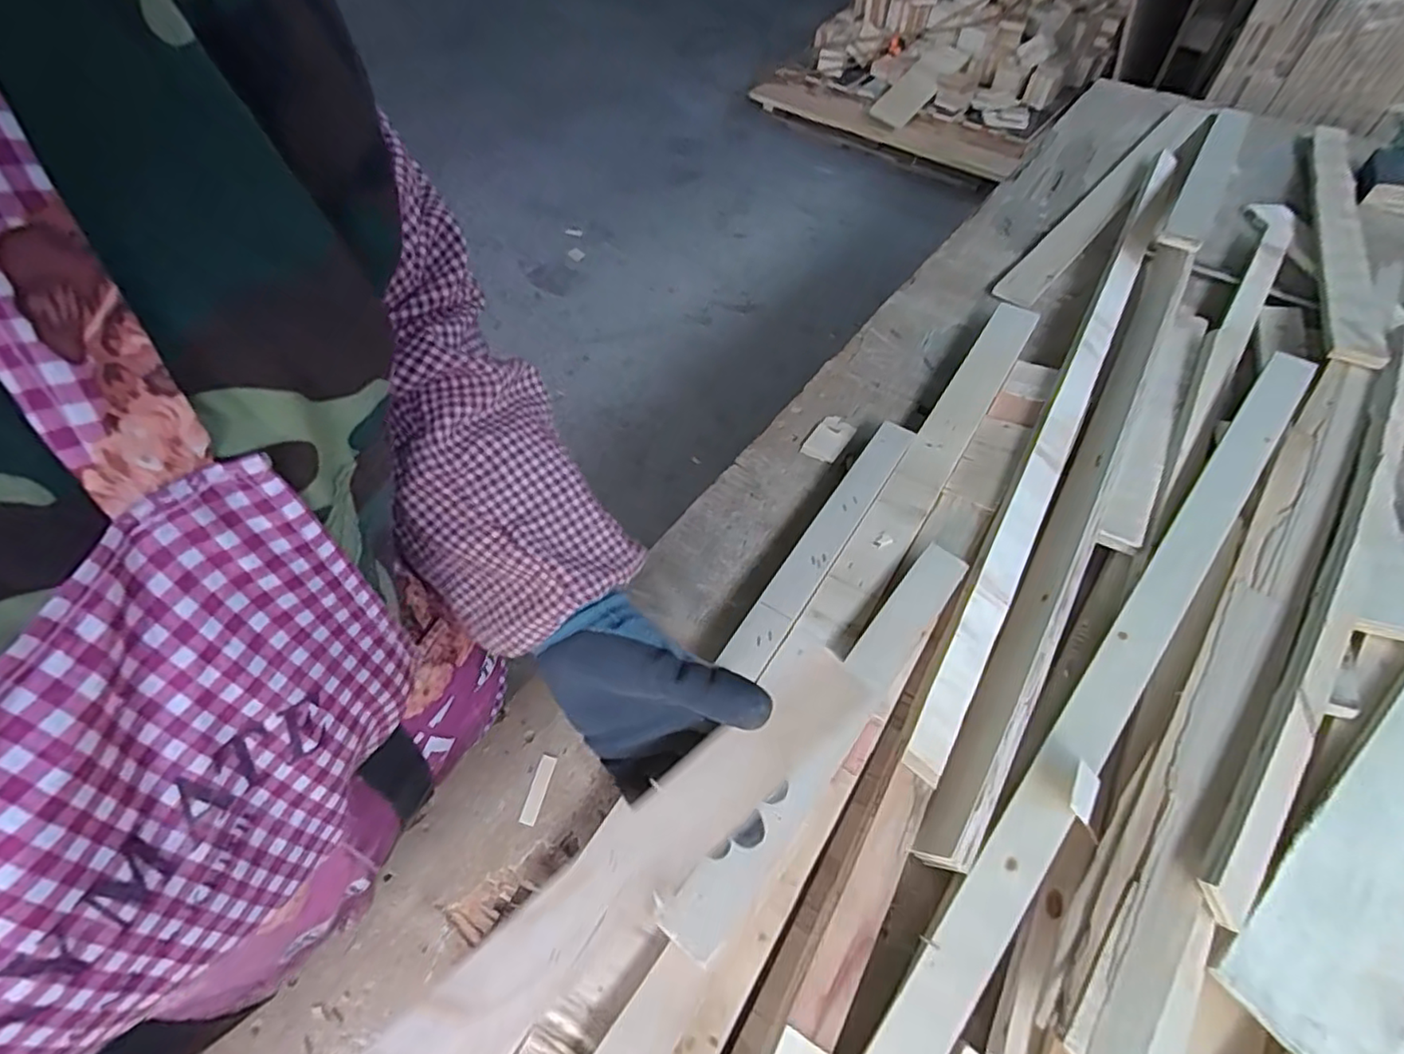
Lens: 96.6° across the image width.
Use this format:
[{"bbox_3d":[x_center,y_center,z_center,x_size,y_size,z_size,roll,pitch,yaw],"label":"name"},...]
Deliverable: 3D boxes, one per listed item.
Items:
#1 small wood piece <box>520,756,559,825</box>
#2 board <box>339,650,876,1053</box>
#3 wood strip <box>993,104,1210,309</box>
[{"bbox_3d":[-0.130,0.209,0.497,0.013,0.004,0.052,11,55,9],"label":"small wood piece"},{"bbox_3d":[-0.068,0.185,0.276,0.383,0.013,0.045,-35,61,-20],"label":"board"},{"bbox_3d":[0.677,-0.553,1.026,0.062,0.015,0.800,36,62,24],"label":"wood strip"}]

